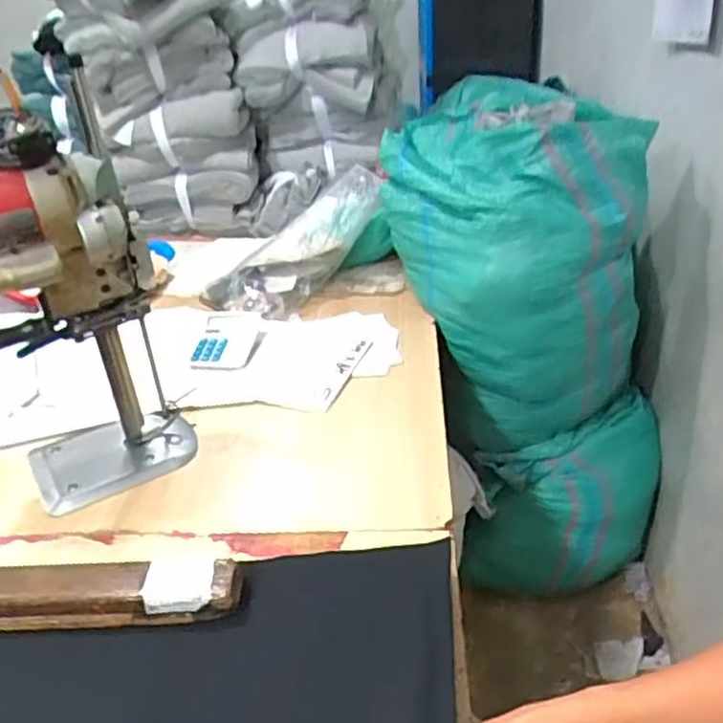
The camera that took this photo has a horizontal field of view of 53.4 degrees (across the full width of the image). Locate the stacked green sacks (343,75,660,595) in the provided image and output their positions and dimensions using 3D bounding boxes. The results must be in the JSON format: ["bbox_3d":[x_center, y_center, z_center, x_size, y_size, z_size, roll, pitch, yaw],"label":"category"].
[{"bbox_3d":[0.370,-0.017,1.690,0.554,1.095,0.461,-15,33,-18],"label":"stacked green sacks"}]

